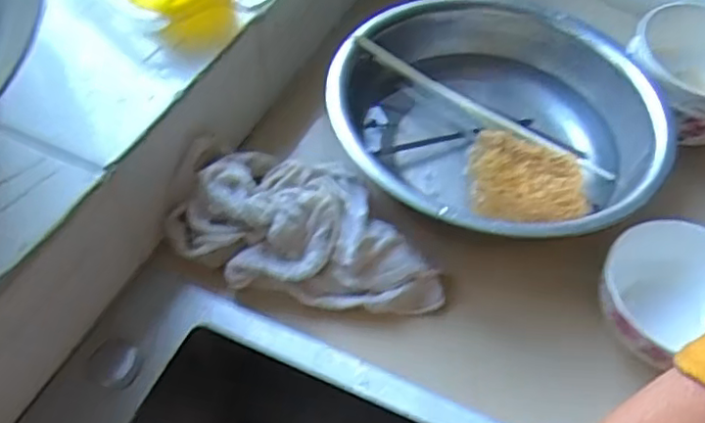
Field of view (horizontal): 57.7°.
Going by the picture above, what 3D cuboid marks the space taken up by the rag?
[{"bbox_3d":[-0.032,0.004,0.508,0.212,0.048,0.127,14,54,6],"label":"rag"}]

